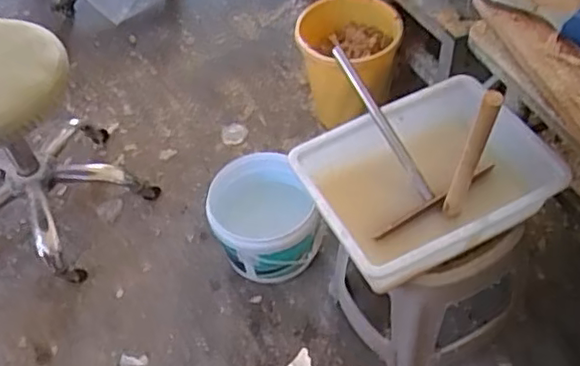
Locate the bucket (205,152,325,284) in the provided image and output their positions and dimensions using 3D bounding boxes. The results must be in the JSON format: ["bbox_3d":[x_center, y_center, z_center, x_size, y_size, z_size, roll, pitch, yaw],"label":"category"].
[{"bbox_3d":[-0.056,0.087,1.364,0.217,0.176,0.237,-3,51,4],"label":"bucket"}]

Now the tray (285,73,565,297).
[{"bbox_3d":[0.208,0.000,1.015,0.347,0.115,0.286,-26,53,-14],"label":"tray"}]

